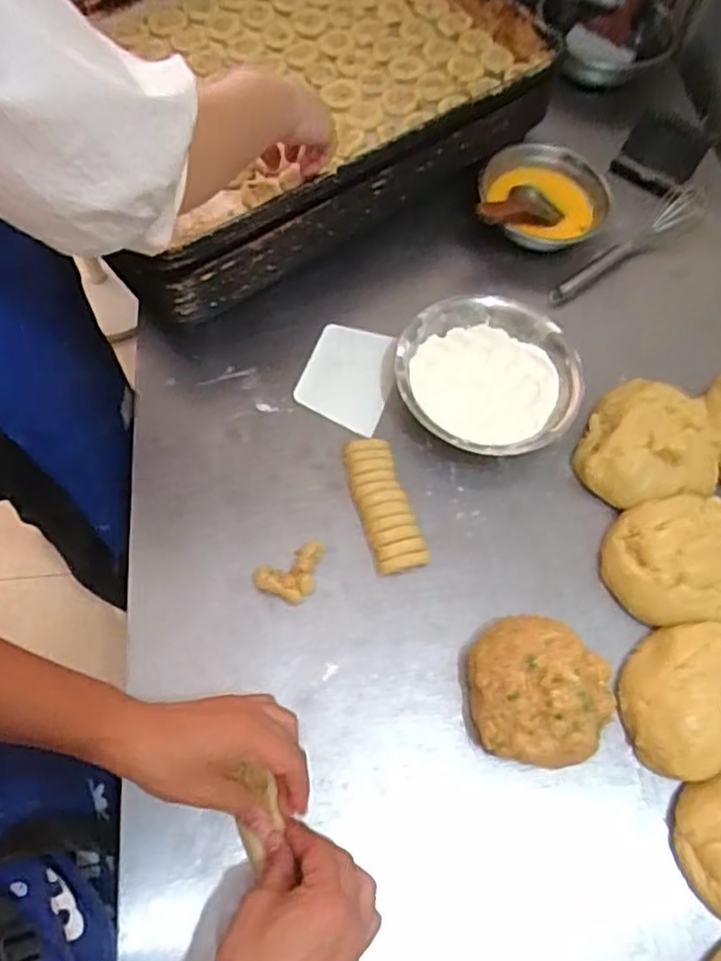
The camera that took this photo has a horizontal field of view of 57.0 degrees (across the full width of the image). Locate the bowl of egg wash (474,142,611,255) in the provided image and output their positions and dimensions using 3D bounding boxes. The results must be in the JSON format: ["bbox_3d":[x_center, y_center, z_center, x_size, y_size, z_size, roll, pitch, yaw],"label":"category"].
[{"bbox_3d":[0.227,-0.349,0.831,0.138,0.053,0.143,1,65,-3],"label":"bowl of egg wash"}]

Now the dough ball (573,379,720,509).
[{"bbox_3d":[0.301,-0.029,0.681,0.134,0.048,0.140,25,66,8],"label":"dough ball"}]

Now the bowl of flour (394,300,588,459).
[{"bbox_3d":[0.133,-0.106,0.709,0.187,0.058,0.178,1,65,-3],"label":"bowl of flour"}]

